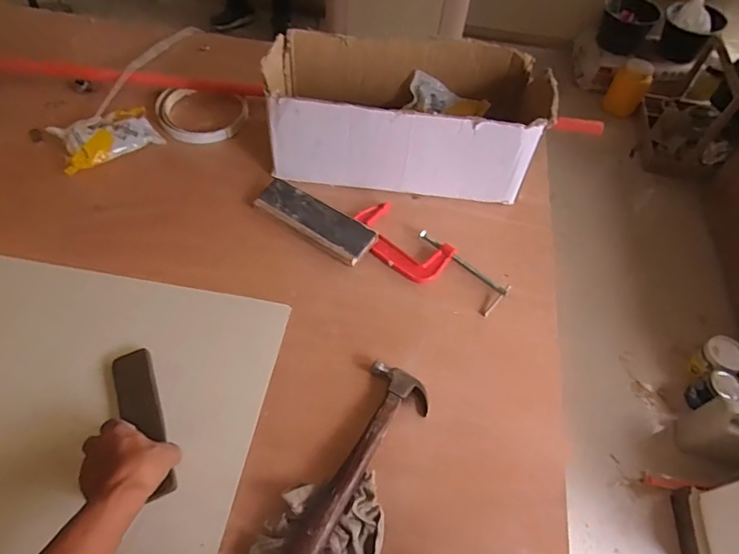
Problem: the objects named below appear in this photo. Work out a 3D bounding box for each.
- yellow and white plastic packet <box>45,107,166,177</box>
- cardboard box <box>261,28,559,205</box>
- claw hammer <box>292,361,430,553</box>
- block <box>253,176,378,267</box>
[{"bbox_3d":[-0.483,-0.262,0.906,0.168,0.034,0.111,-23,60,-19],"label":"yellow and white plastic packet"},{"bbox_3d":[0.060,-0.288,0.884,0.450,0.170,0.218,10,55,3],"label":"cardboard box"},{"bbox_3d":[-0.028,0.245,0.598,0.081,0.021,0.318,28,58,15],"label":"claw hammer"},{"bbox_3d":[-0.094,-0.097,0.829,0.218,0.017,0.075,30,58,16],"label":"block"}]

